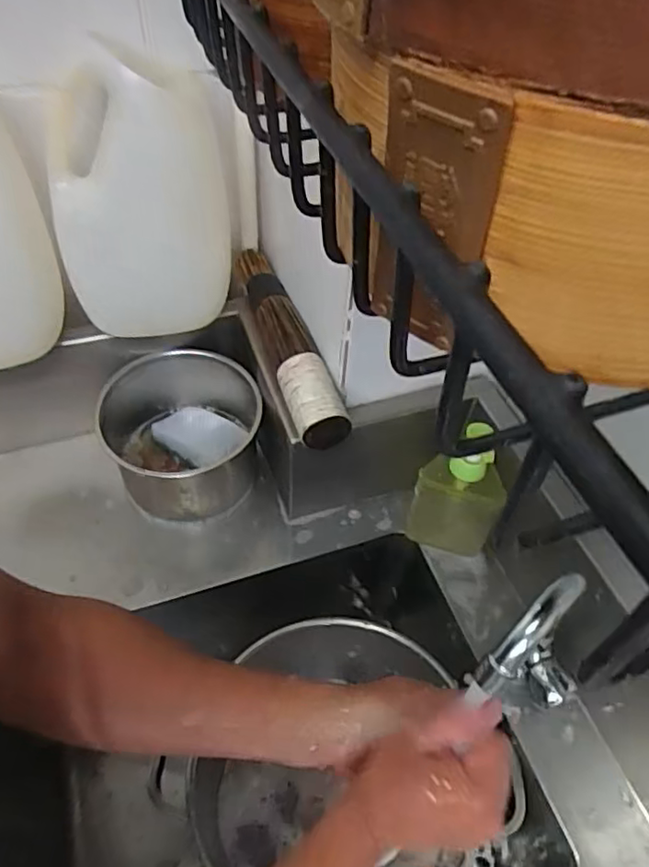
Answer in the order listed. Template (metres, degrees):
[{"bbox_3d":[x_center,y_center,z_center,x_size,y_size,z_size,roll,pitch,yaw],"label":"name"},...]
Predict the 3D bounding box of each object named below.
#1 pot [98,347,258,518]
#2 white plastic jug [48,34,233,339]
[{"bbox_3d":[-0.155,0.007,0.719,0.168,0.125,0.173,0,50,0],"label":"pot"},{"bbox_3d":[-0.182,-0.229,0.620,0.168,0.241,0.112,-3,51,-5],"label":"white plastic jug"}]

